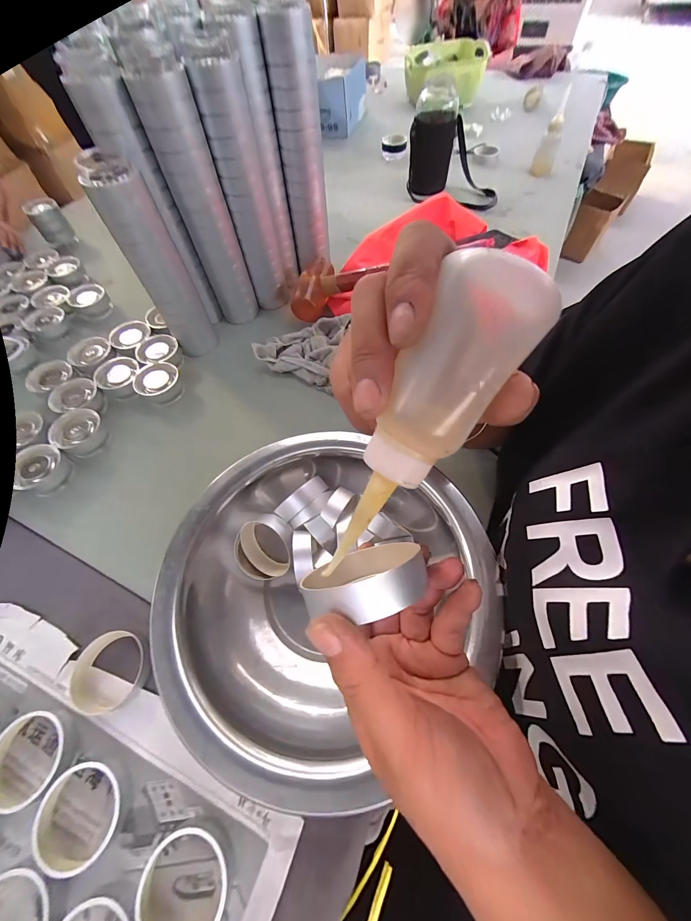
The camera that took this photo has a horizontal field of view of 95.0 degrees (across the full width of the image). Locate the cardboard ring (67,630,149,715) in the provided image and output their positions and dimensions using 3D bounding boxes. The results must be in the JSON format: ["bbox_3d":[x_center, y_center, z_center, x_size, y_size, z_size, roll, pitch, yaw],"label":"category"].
[{"bbox_3d":[-0.229,0.203,0.307,0.068,0.014,0.066,0,59,0],"label":"cardboard ring"}]

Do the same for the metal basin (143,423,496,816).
[{"bbox_3d":[-0.025,0.116,0.321,0.298,0.072,0.290,0,59,0],"label":"metal basin"}]

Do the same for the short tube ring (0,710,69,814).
[{"bbox_3d":[-0.275,0.256,0.272,0.060,0.019,0.061,0,59,0],"label":"short tube ring"}]

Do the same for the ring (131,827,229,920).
[{"bbox_3d":[-0.121,0.322,0.235,0.064,0.019,0.061,0,59,0],"label":"ring"}]

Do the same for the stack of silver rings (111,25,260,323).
[{"bbox_3d":[-0.196,-0.340,0.451,0.073,0.301,0.058,-15,61,-5],"label":"stack of silver rings"}]

